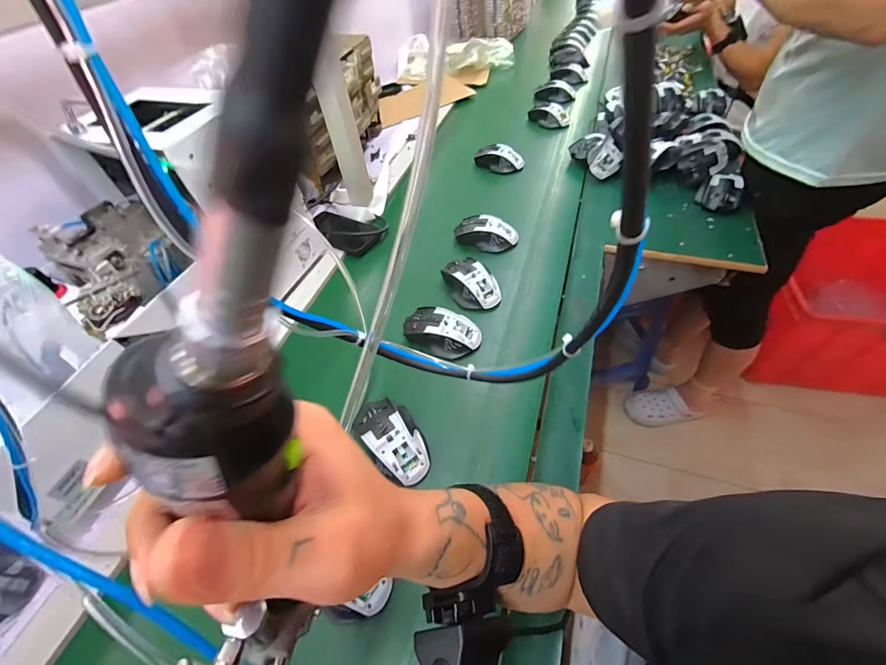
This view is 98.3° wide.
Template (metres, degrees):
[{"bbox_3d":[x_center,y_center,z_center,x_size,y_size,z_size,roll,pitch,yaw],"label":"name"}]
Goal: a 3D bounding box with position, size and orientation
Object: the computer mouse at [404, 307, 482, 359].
[{"bbox_3d":[-0.002,0.002,0.577,0.115,0.048,0.067,9,52,11],"label":"computer mouse"}]

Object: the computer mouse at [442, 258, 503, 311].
[{"bbox_3d":[0.047,-0.079,0.637,0.068,0.043,0.099,-21,52,-13],"label":"computer mouse"}]

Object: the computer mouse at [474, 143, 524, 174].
[{"bbox_3d":[0.131,-0.406,0.891,0.110,0.039,0.062,2,51,5],"label":"computer mouse"}]

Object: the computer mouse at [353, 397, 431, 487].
[{"bbox_3d":[-0.060,0.128,0.467,0.065,0.033,0.112,-32,55,-20],"label":"computer mouse"}]

